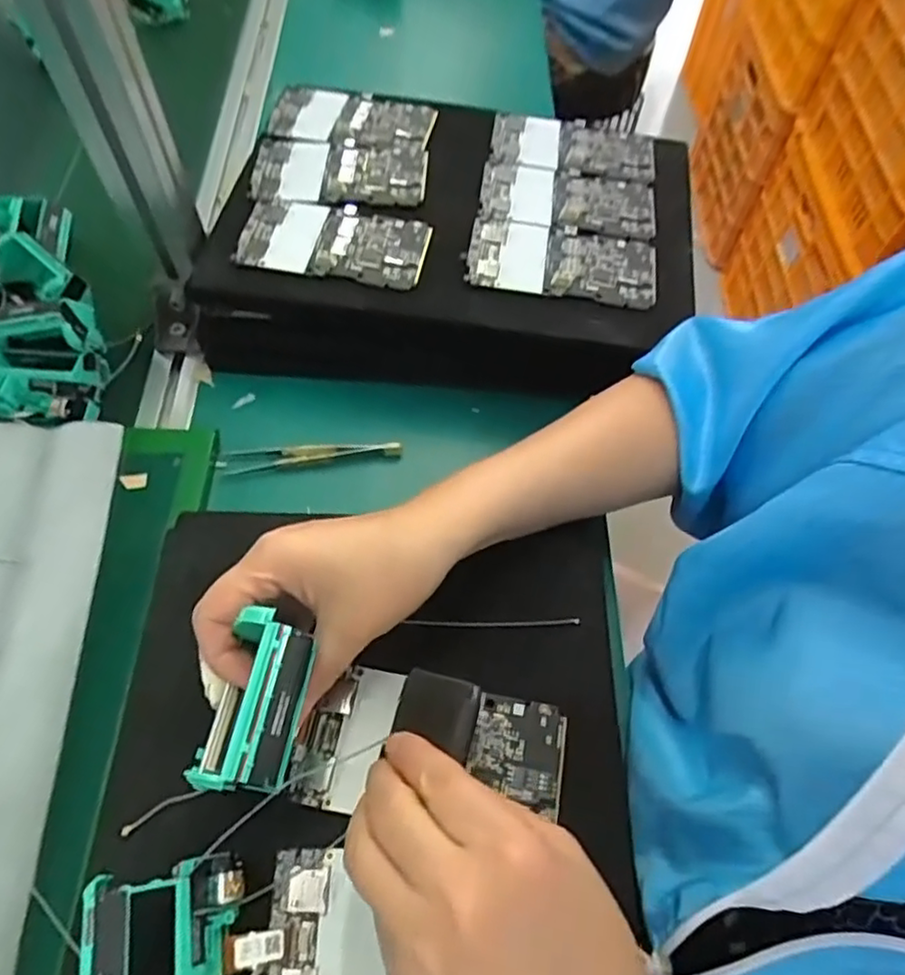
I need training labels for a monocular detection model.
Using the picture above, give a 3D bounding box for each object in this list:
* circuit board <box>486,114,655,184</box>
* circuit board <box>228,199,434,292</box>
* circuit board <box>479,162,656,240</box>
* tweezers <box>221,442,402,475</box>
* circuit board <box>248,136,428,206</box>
[{"bbox_3d":[0.101,-0.284,0.542,0.133,0.013,0.061,6,61,1],"label":"circuit board"},{"bbox_3d":[-0.085,-0.181,0.474,0.131,0.006,0.067,8,61,2],"label":"circuit board"},{"bbox_3d":[0.090,-0.225,0.509,0.133,0.004,0.072,6,61,1],"label":"circuit board"},{"bbox_3d":[-0.099,-0.022,0.469,0.124,0.012,0.015,-2,61,-4],"label":"tweezers"},{"bbox_3d":[-0.088,-0.250,0.514,0.133,0.011,0.070,2,61,-1],"label":"circuit board"}]

